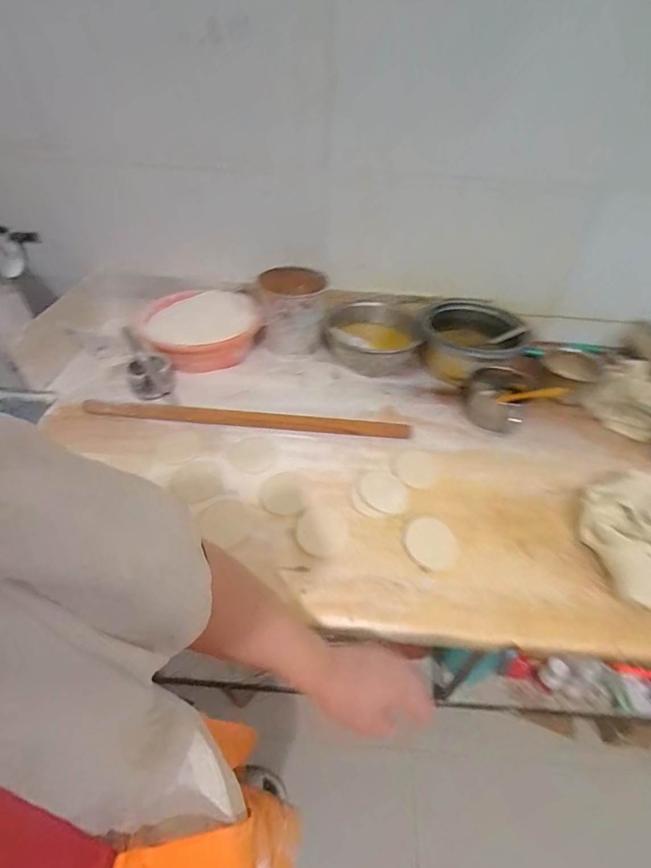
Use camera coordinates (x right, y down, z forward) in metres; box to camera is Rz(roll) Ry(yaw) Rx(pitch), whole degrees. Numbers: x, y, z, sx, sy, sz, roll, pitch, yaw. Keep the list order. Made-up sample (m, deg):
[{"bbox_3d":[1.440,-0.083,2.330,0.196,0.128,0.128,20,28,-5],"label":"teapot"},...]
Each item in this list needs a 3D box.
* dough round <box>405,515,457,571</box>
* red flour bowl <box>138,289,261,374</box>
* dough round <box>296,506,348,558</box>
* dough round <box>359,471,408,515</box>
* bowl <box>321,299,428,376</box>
[{"bbox_3d":[0.175,0.180,0.687,0.081,0.008,0.093,1,44,-2],"label":"dough round"},{"bbox_3d":[-0.347,-0.302,1.151,0.291,0.107,0.383,-11,46,-14],"label":"red flour bowl"},{"bbox_3d":[-0.005,0.161,0.694,0.081,0.009,0.093,2,44,-1],"label":"dough round"},{"bbox_3d":[0.108,0.107,0.760,0.082,0.005,0.099,-11,46,-14],"label":"dough round"},{"bbox_3d":[0.128,-0.252,1.097,0.251,0.106,0.253,2,44,-1],"label":"bowl"}]

